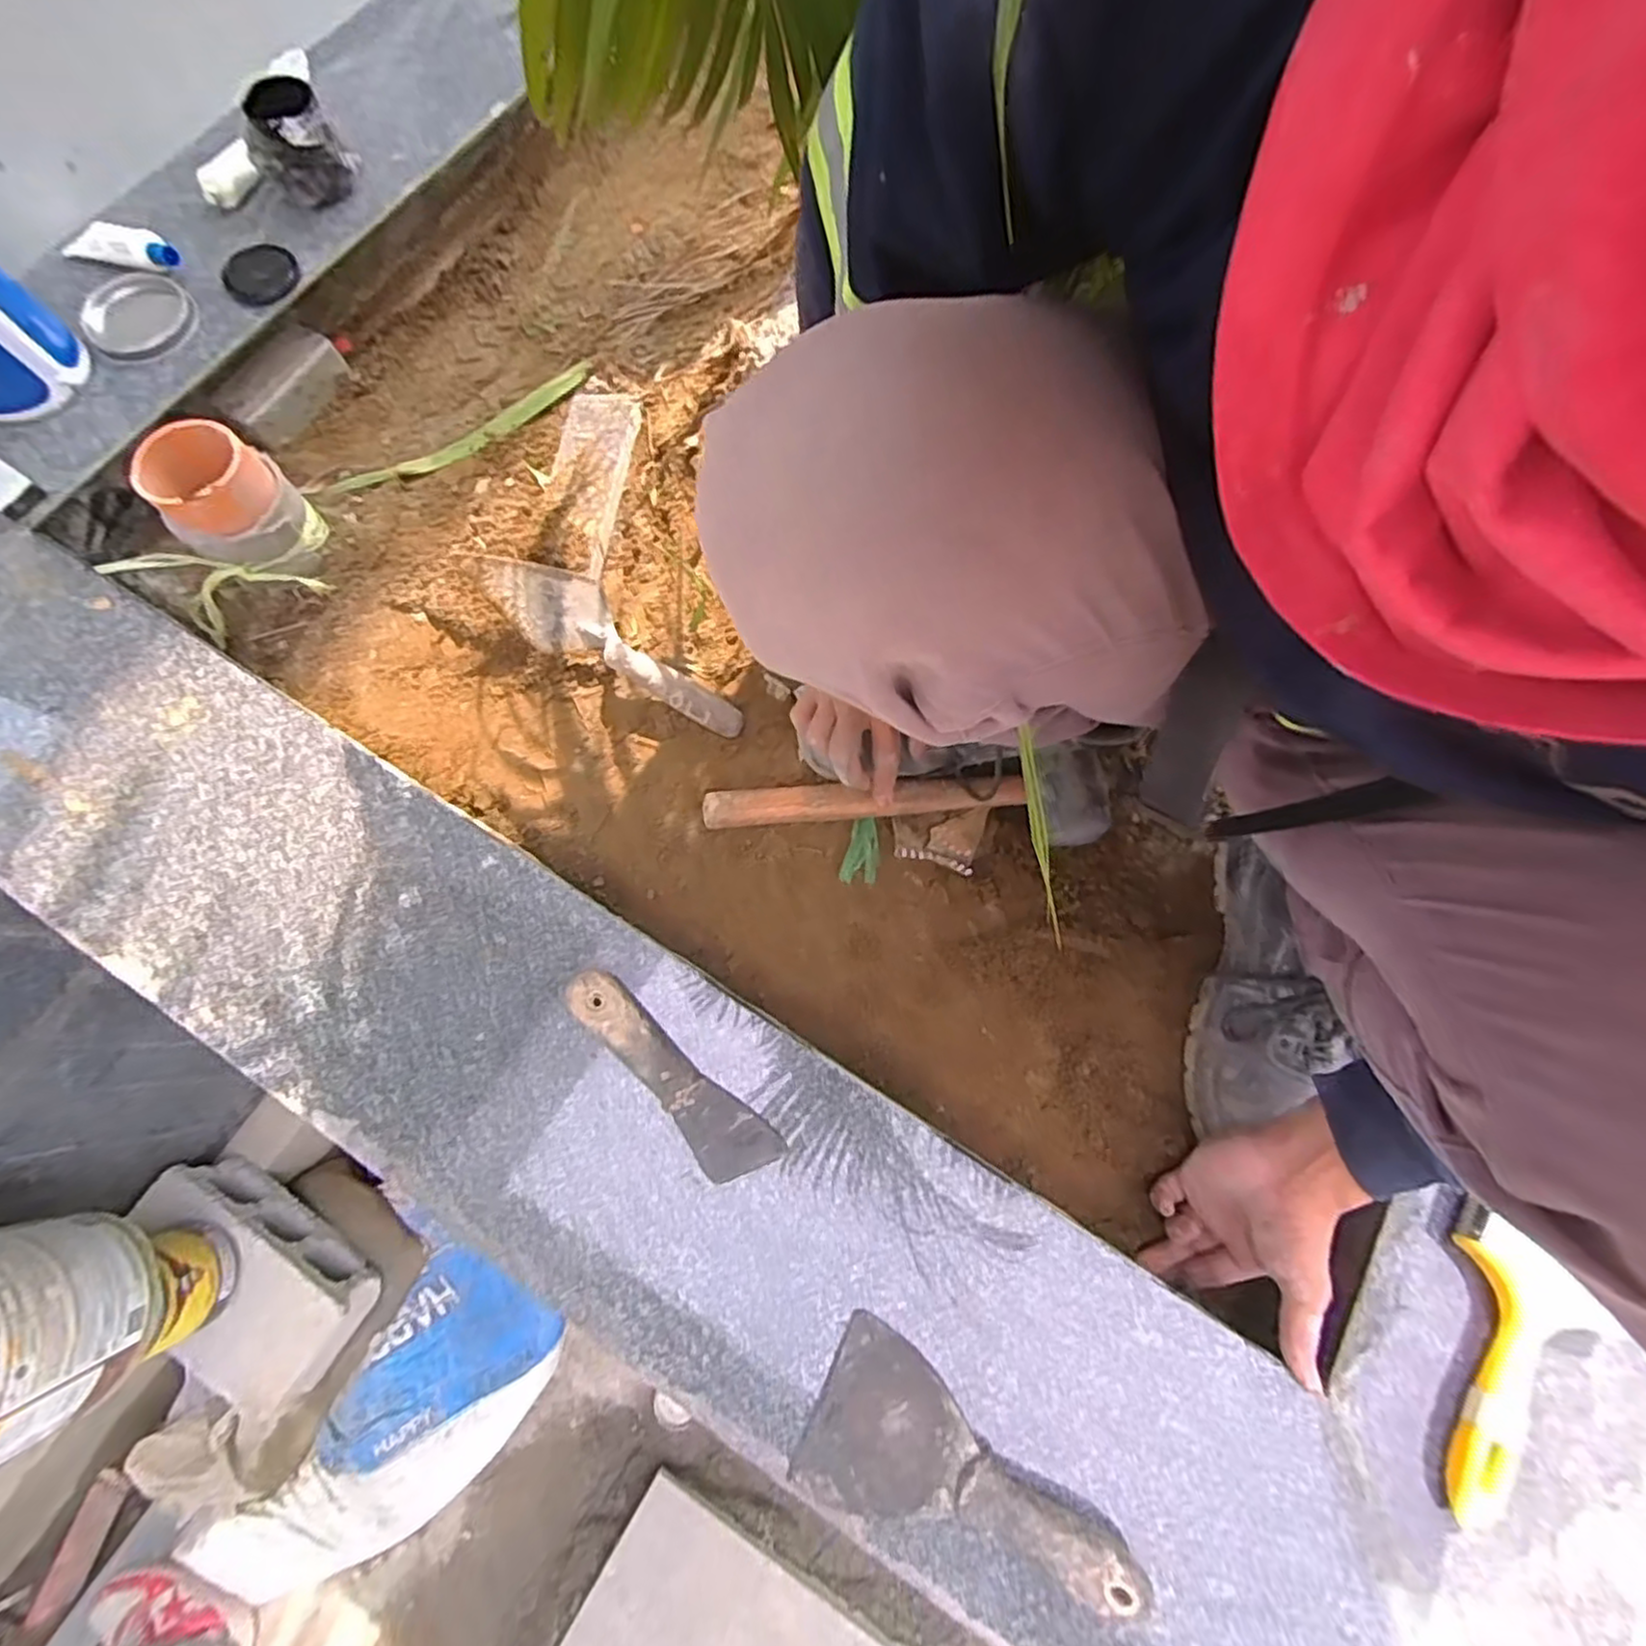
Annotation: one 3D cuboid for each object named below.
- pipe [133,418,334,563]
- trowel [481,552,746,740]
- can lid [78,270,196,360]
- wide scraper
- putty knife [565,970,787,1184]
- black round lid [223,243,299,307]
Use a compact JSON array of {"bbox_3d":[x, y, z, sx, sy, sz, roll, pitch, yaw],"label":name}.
[{"bbox_3d":[-0.503,-0.273,0.593,0.088,0.083,0.090,-39,79,-11],"label":"pipe"},{"bbox_3d":[-0.176,-0.161,0.621,0.250,0.063,0.070,26,75,6],"label":"trowel"},{"bbox_3d":[-0.608,-0.450,0.623,0.089,0.007,0.092,-34,78,-10],"label":"can lid"},{"bbox_3d":[0.087,0.373,0.399,0.189,0.023,0.090,23,75,5],"label":"wide scraper"},{"bbox_3d":[-0.102,0.165,0.457,0.170,0.020,0.043,41,77,10],"label":"putty knife"},{"bbox_3d":[-0.513,-0.501,0.640,0.063,0.011,0.071,-39,79,-11],"label":"black round lid"}]

